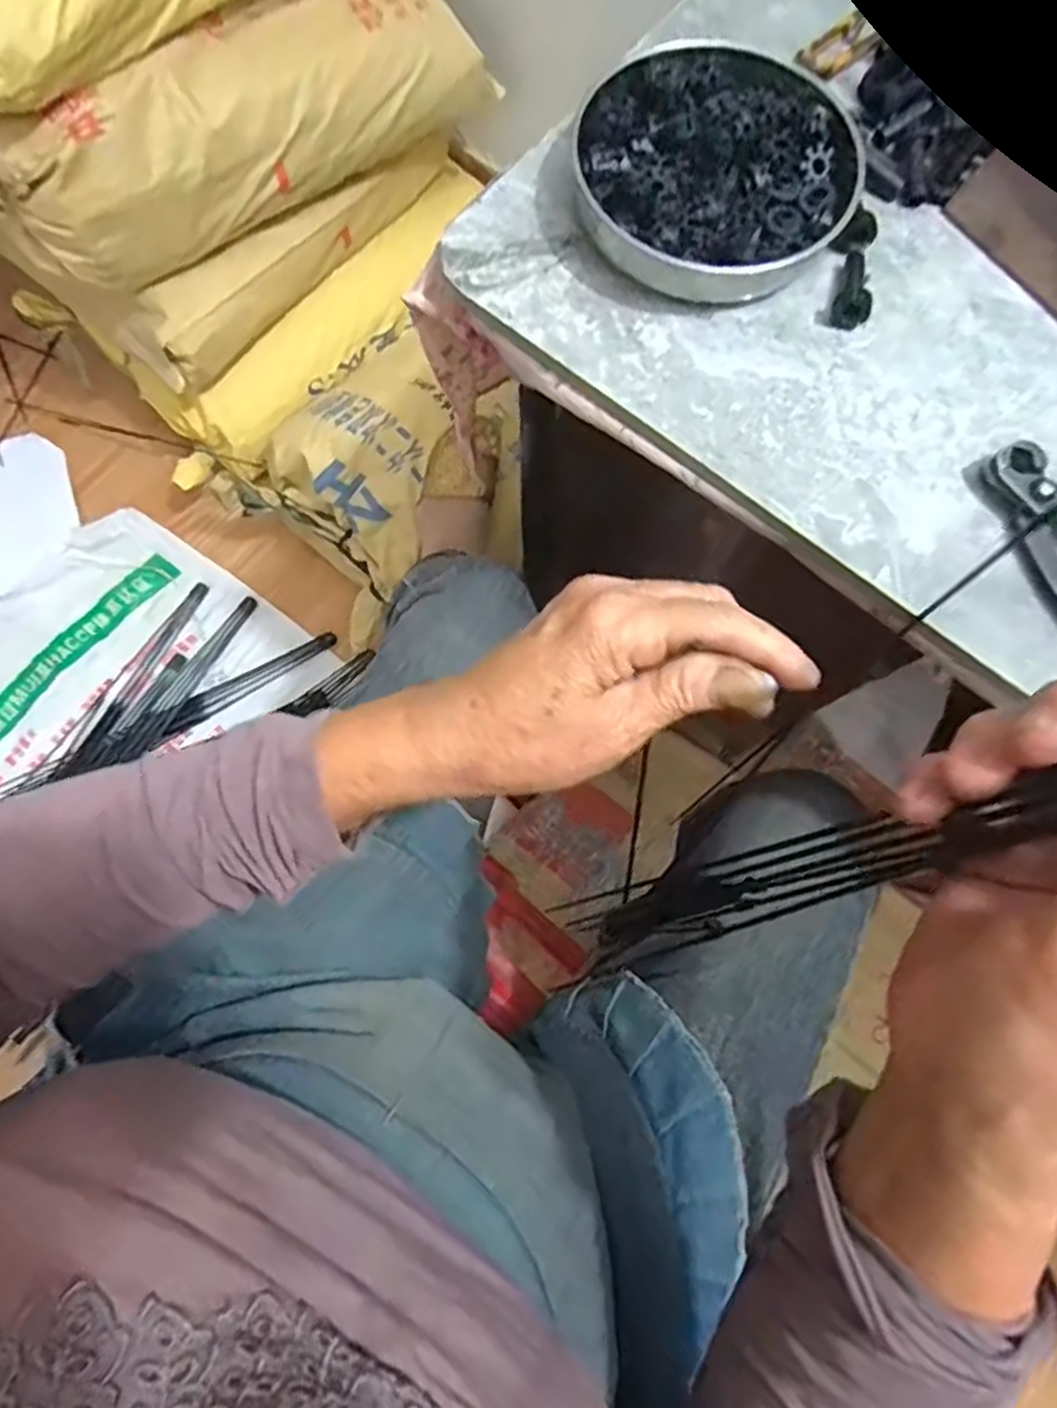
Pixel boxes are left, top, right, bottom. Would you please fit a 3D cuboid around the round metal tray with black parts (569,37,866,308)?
[{"bbox_3d":[0.096,-0.266,0.361,0.138,0.031,0.133,0,77,1],"label":"round metal tray with black parts"}]

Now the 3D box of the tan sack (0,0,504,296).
[{"bbox_3d":[-0.325,-0.702,0.854,0.597,0.190,0.183,-42,80,-8],"label":"tan sack"}]

